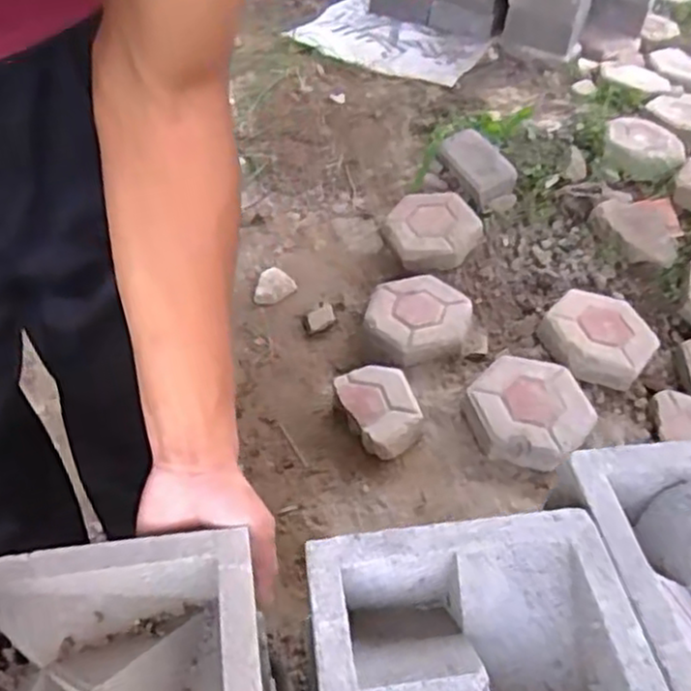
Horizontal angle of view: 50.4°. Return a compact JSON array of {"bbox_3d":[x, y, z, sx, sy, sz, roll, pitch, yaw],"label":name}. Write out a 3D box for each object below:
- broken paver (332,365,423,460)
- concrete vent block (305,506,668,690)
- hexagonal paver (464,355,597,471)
[{"bbox_3d":[0.066,0.108,1.296,0.128,0.049,0.186,-20,50,-23],"label":"broken paver"},{"bbox_3d":[0.082,0.210,0.452,0.201,0.068,0.200,-3,46,-8],"label":"concrete vent block"},{"bbox_3d":[0.318,0.114,1.291,0.209,0.059,0.223,30,50,23],"label":"hexagonal paver"}]

